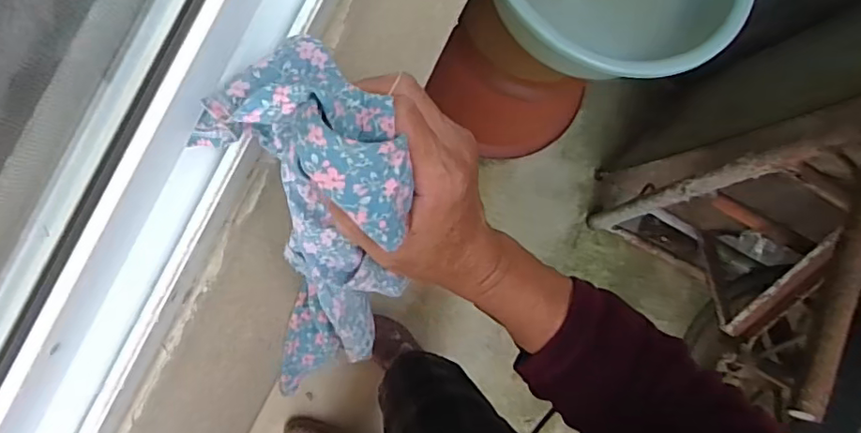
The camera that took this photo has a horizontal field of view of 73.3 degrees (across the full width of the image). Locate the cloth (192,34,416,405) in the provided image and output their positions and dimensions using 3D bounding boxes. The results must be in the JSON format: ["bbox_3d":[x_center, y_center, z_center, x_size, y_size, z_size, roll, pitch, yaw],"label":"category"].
[{"bbox_3d":[-0.063,0.017,0.314,0.092,0.074,0.200,-1,130,-7],"label":"cloth"}]

